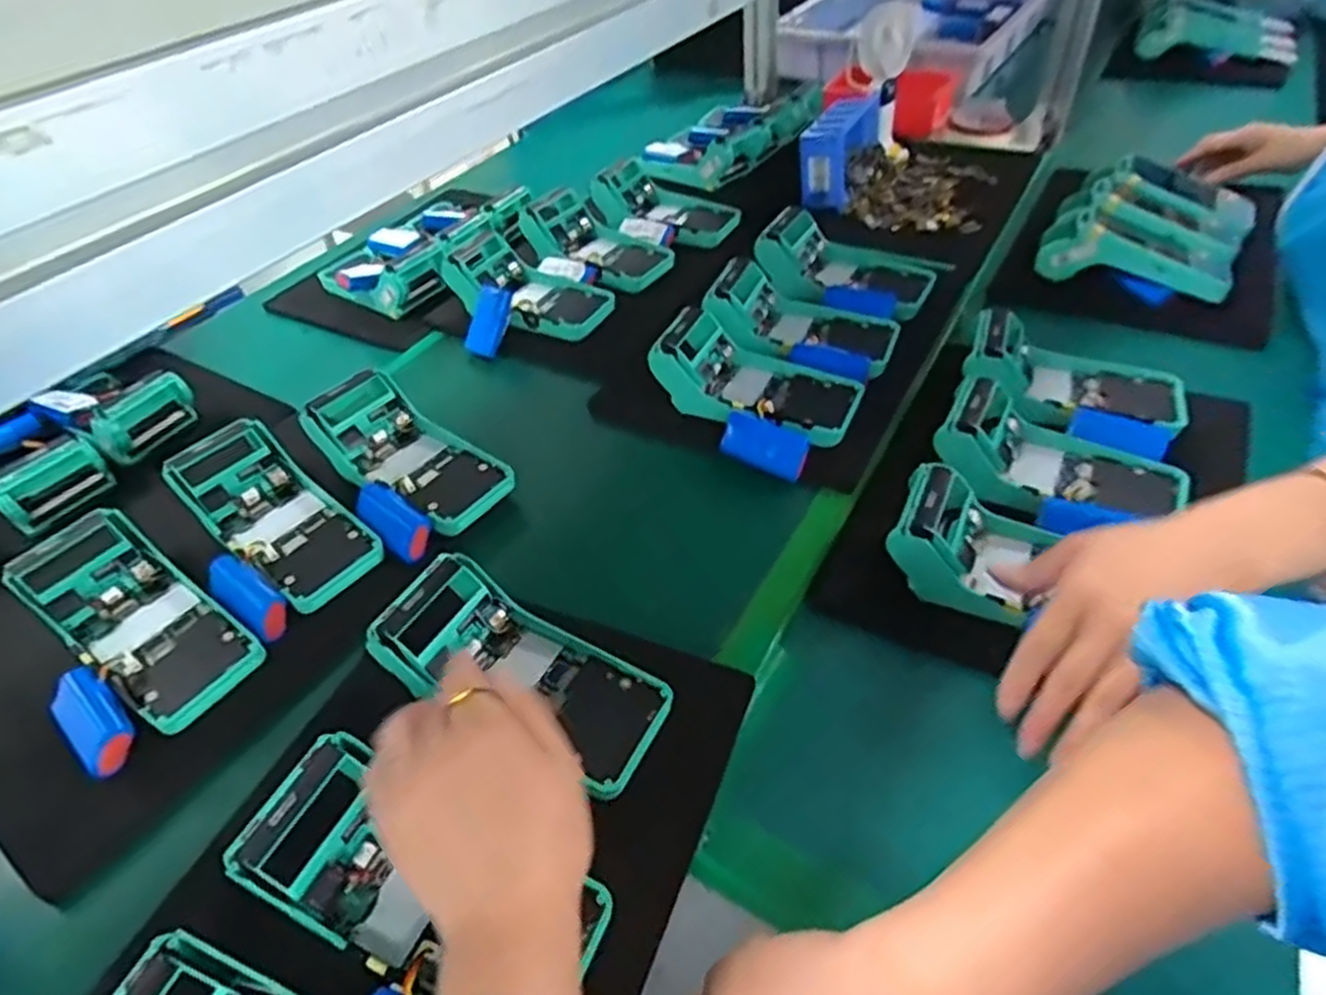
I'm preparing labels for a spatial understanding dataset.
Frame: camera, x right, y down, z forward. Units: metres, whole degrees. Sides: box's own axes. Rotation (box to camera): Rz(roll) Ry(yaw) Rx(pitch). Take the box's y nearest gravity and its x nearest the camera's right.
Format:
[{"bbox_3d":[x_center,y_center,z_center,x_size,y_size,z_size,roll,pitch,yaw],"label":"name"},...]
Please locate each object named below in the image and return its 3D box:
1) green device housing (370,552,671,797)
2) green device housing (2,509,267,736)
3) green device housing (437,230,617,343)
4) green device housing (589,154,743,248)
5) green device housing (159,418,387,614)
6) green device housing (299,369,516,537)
[{"bbox_3d":[-0.082,0.106,0.435,0.169,0.048,0.075,27,55,11],"label":"green device housing"},{"bbox_3d":[-0.346,0.080,0.484,0.159,0.063,0.078,24,51,28],"label":"green device housing"},{"bbox_3d":[-0.138,-0.221,0.760,0.170,0.059,0.090,19,49,24],"label":"green device housing"},{"bbox_3d":[0.007,-0.358,0.881,0.173,0.052,0.091,18,48,23],"label":"green device housing"},{"bbox_3d":[-0.289,0.010,0.540,0.160,0.054,0.083,28,53,31],"label":"green device housing"},{"bbox_3d":[-0.209,-0.040,0.585,0.173,0.057,0.088,23,50,27],"label":"green device housing"}]

